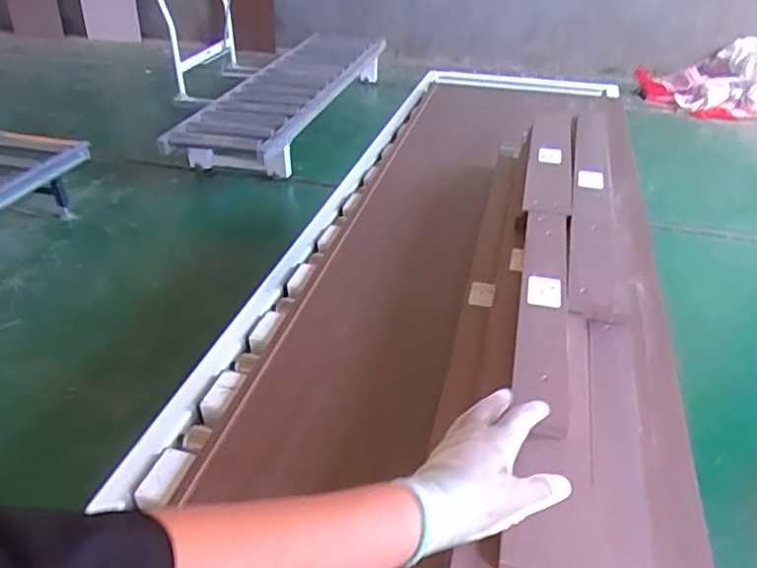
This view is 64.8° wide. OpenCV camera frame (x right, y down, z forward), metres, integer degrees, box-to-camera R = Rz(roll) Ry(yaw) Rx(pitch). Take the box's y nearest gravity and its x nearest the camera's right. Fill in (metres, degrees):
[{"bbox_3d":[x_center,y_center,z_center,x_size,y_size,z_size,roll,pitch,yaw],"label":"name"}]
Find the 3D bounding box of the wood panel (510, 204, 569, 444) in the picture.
[{"bbox_3d":[0.218,0.022,0.790,0.066,0.028,0.459,11,37,9],"label":"wood panel"}]

